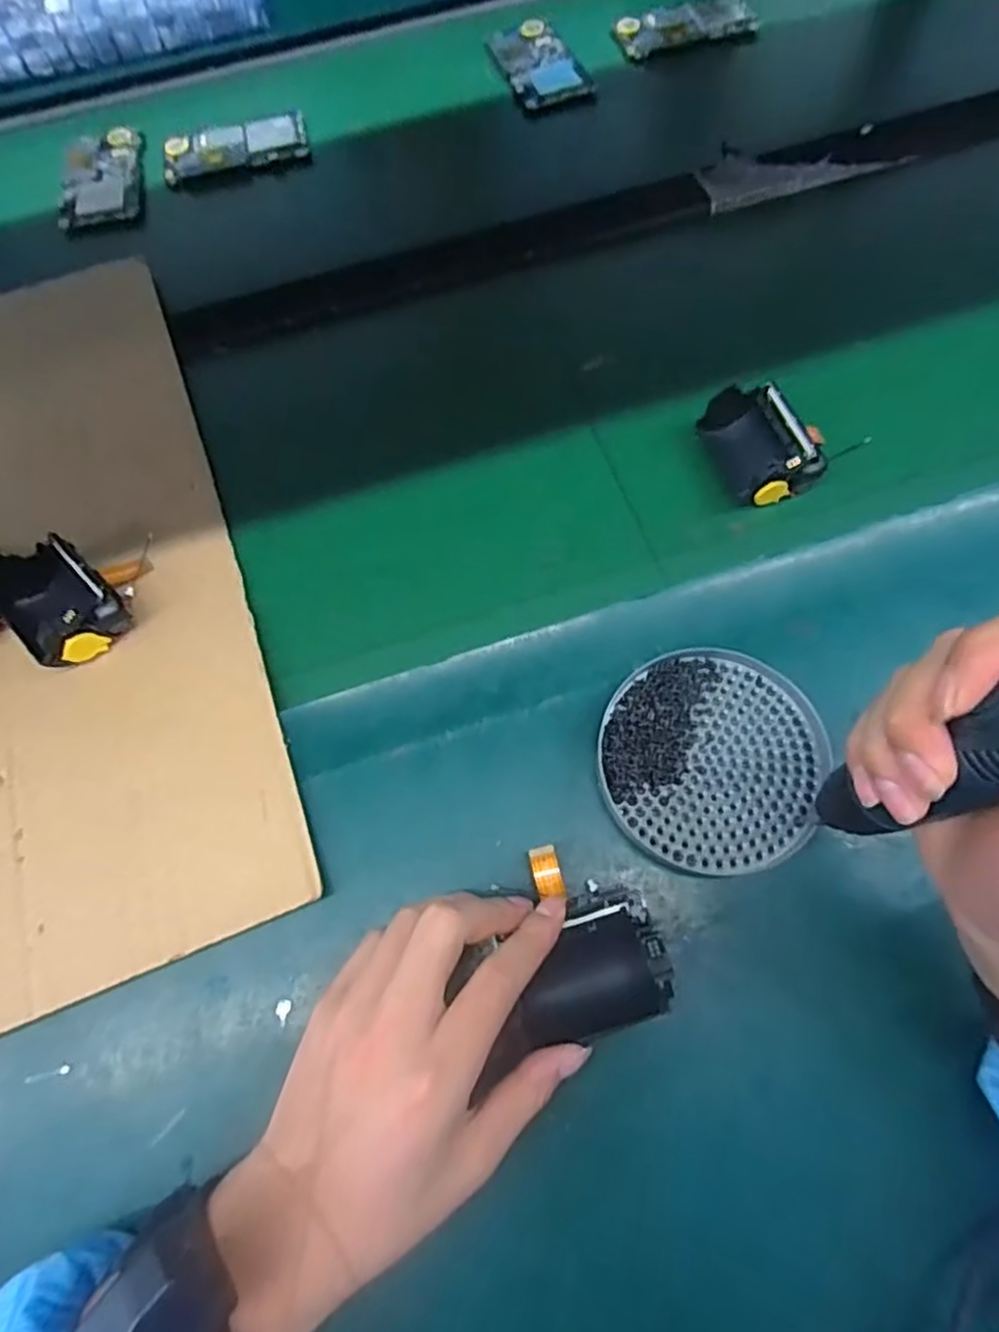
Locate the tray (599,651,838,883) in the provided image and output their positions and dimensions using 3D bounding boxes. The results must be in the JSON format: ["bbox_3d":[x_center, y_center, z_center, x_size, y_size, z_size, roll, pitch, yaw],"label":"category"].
[{"bbox_3d":[0.109,0.048,0.356,0.110,0.016,0.113,-1,68,2],"label":"tray"}]

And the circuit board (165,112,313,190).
[{"bbox_3d":[-0.227,-0.447,0.586,0.124,0.010,0.063,-19,68,-5],"label":"circuit board"}]

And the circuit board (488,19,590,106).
[{"bbox_3d":[0.036,-0.536,0.605,0.067,0.008,0.108,-19,68,-5],"label":"circuit board"}]

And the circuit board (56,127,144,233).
[{"bbox_3d":[-0.335,-0.418,0.576,0.063,0.009,0.118,-8,68,-1],"label":"circuit board"}]

